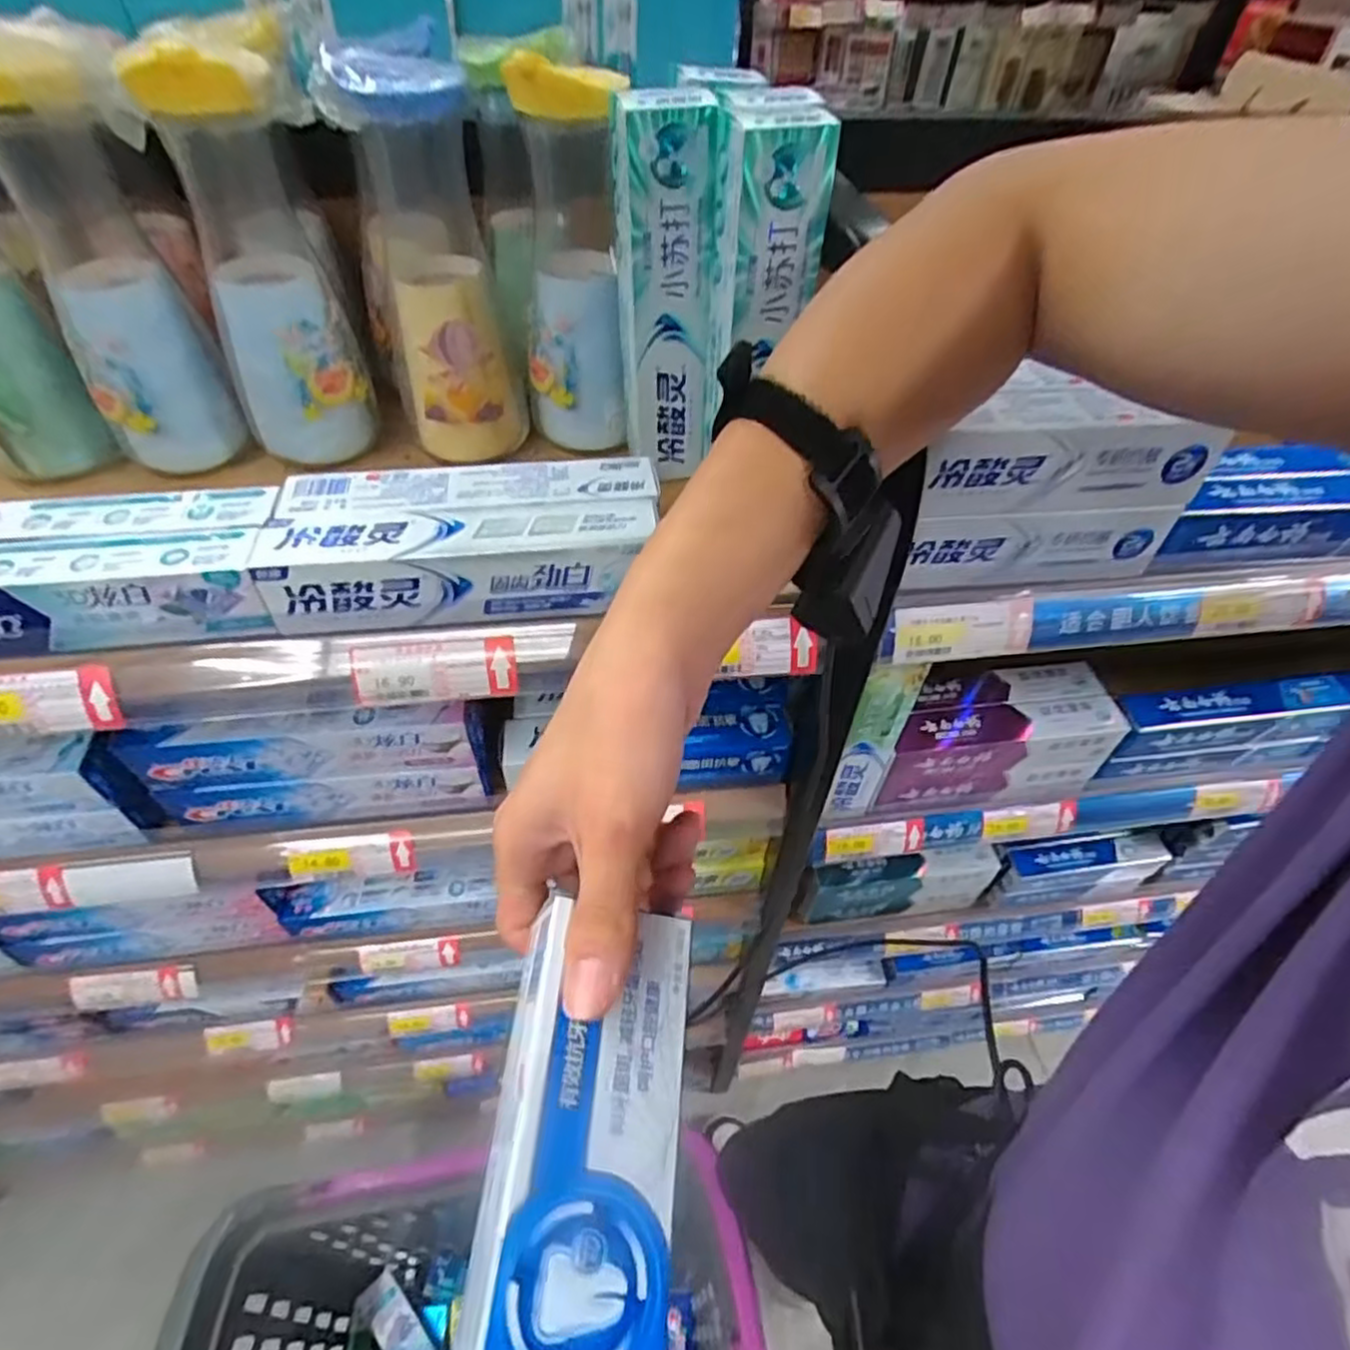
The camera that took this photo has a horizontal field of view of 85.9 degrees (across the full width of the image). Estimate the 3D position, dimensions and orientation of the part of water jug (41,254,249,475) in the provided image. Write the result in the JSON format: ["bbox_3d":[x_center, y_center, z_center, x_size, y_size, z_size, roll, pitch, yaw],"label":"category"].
[{"bbox_3d":[-0.361,-0.213,0.504,0.077,0.116,0.070,-24,53,-22],"label":"part of water jug"}]

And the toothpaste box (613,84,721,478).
[{"bbox_3d":[-0.006,-0.232,0.460,0.053,0.213,0.038,-8,49,-9],"label":"toothpaste box"}]

